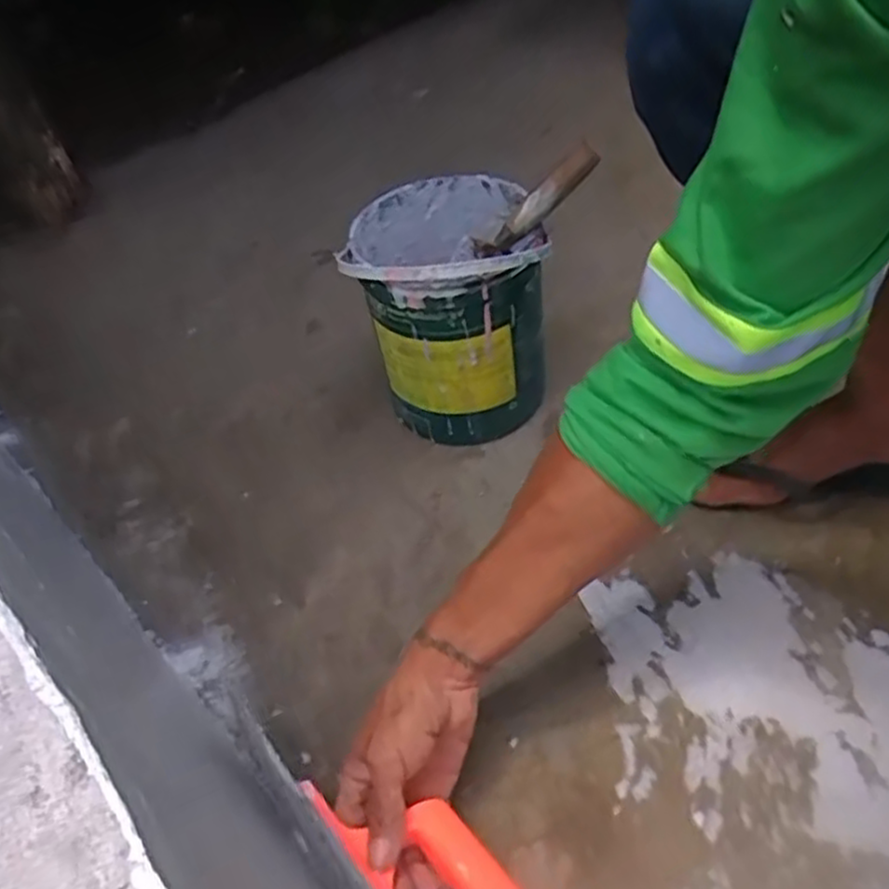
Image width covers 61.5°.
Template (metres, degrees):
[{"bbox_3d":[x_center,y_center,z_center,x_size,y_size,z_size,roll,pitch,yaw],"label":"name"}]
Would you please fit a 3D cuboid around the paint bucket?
[{"bbox_3d":[0.005,-0.128,0.740,0.175,0.217,0.179,-4,47,5],"label":"paint bucket"}]

